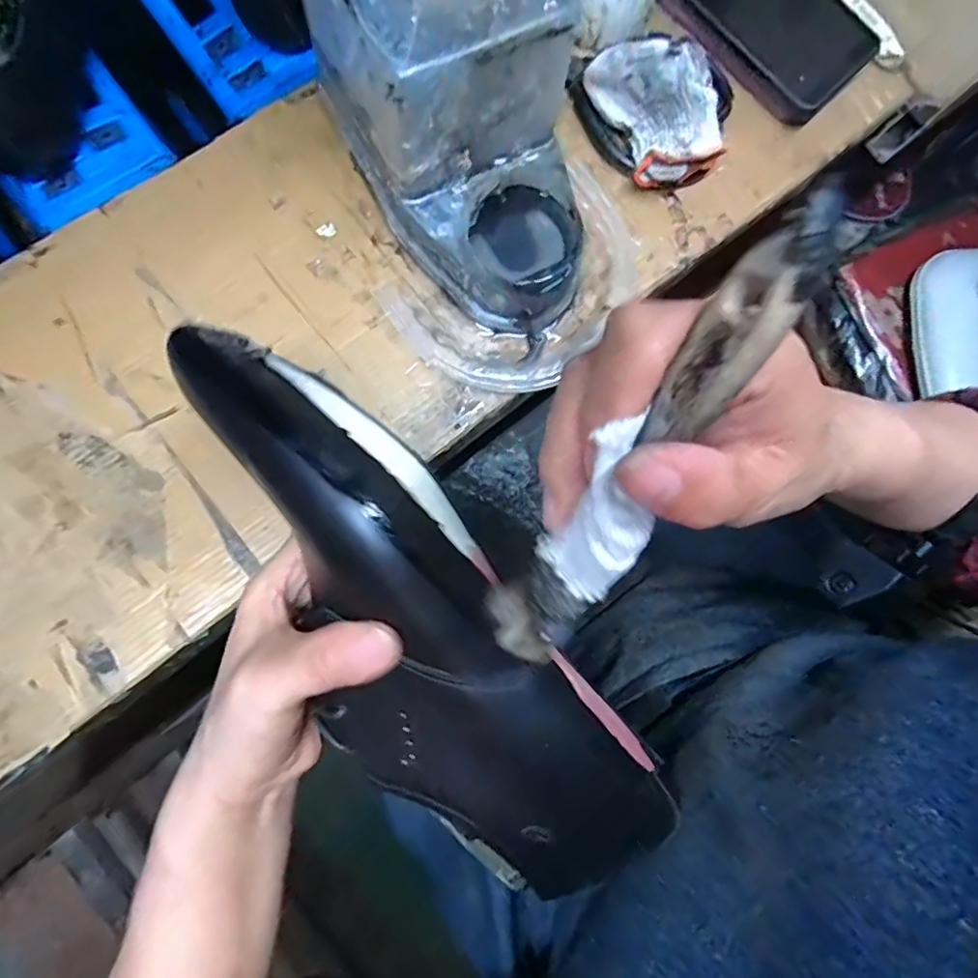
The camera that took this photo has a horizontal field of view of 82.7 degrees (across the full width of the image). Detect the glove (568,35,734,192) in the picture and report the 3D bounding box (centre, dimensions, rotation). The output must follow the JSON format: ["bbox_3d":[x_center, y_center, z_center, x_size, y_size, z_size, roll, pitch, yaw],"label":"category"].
[{"bbox_3d":[0.101,-0.237,0.337,0.052,0.053,0.094,-37,87,-9],"label":"glove"}]

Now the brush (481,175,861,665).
[{"bbox_3d":[0.039,-0.003,0.153,0.026,0.150,0.017,31,35,4],"label":"brush"}]

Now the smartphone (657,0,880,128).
[{"bbox_3d":[0.184,-0.326,0.373,0.152,0.019,0.078,41,92,-5],"label":"smartphone"}]

